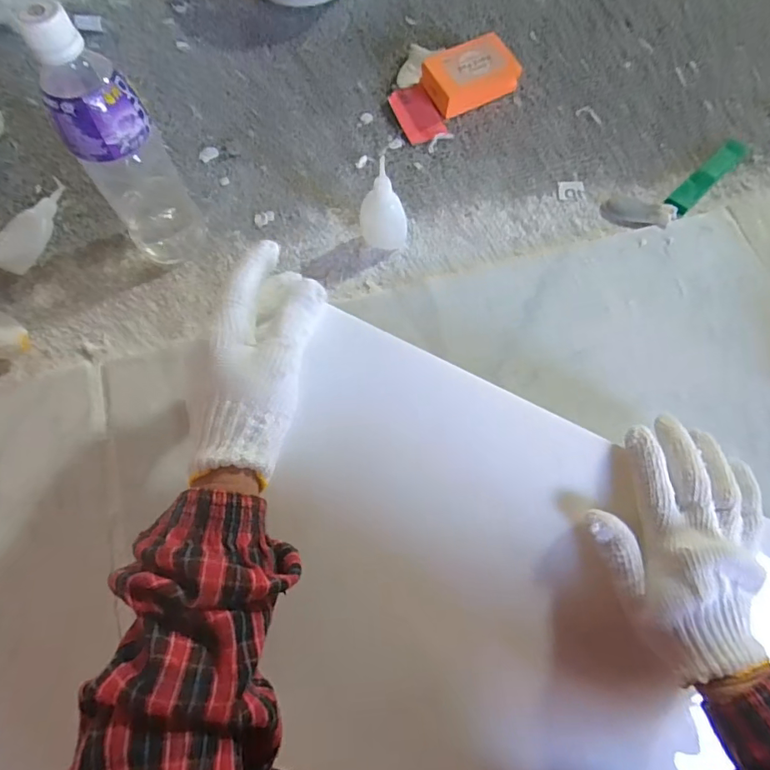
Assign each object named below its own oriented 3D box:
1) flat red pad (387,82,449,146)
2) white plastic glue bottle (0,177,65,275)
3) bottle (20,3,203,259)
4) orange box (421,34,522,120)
[{"bbox_3d":[0.036,-0.296,0.537,0.045,0.009,0.072,-20,72,-8],"label":"flat red pad"},{"bbox_3d":[-0.342,-0.156,0.483,0.046,0.015,0.102,24,72,7],"label":"white plastic glue bottle"},{"bbox_3d":[-0.208,-0.184,0.390,0.065,0.200,0.064,-32,72,-12],"label":"bottle"},{"bbox_3d":[0.093,-0.339,0.539,0.097,0.034,0.062,-27,73,-7],"label":"orange box"}]

